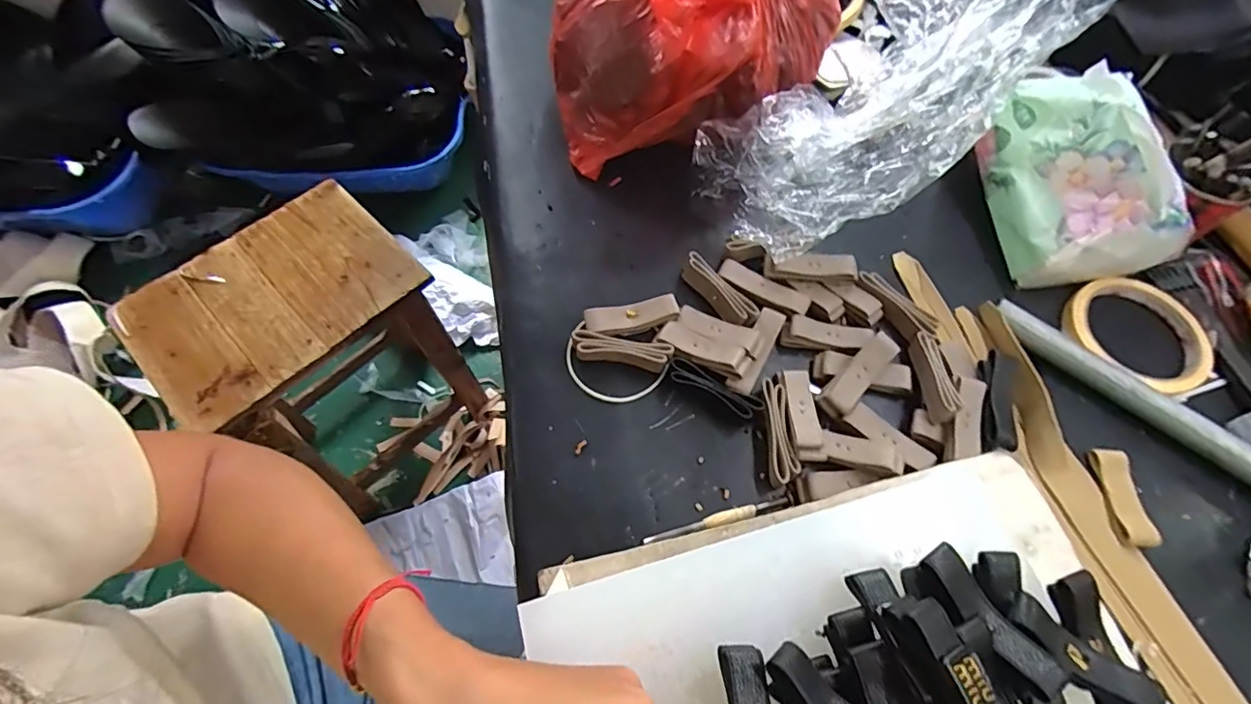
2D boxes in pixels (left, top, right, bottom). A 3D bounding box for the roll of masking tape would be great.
[{"bbox_3d":[0.372,-0.013,0.395,0.092,0.015,0.092,1,63,-1],"label":"roll of masking tape"}]

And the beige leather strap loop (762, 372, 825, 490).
[{"bbox_3d":[0.106,0.045,0.346,0.033,0.016,0.075,3,63,0],"label":"beige leather strap loop"}]

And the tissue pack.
[{"bbox_3d":[0.330,-0.128,0.399,0.085,0.092,0.140,-9,64,-6],"label":"tissue pack"}]

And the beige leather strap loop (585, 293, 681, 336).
[{"bbox_3d":[0.005,-0.023,0.380,0.064,0.021,0.018,-12,64,-8],"label":"beige leather strap loop"}]

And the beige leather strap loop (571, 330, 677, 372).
[{"bbox_3d":[-0.002,0.000,0.367,0.065,0.020,0.015,7,63,2],"label":"beige leather strap loop"}]

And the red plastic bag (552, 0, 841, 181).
[{"bbox_3d":[0.047,-0.256,0.412,0.205,0.164,0.142,-7,63,-5],"label":"red plastic bag"}]

